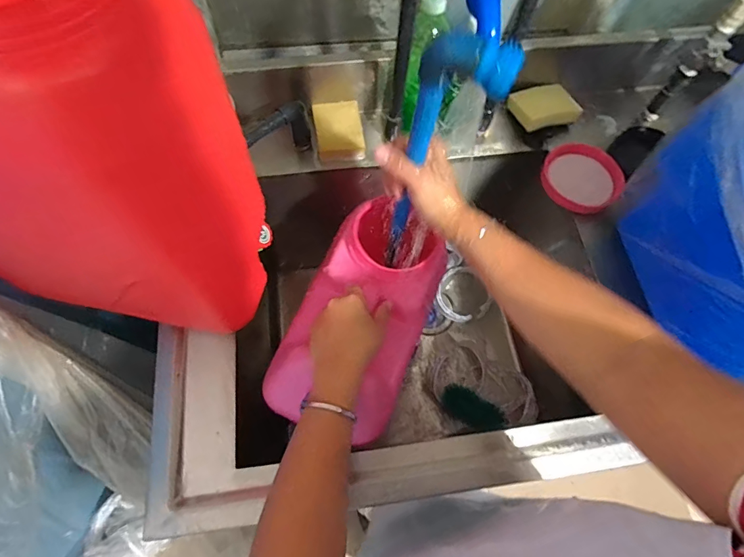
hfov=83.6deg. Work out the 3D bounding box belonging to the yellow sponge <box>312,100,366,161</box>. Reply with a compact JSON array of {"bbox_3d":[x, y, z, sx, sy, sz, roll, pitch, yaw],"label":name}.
[{"bbox_3d":[-0.054,-0.244,0.679,0.076,0.042,0.093,-9,66,-6],"label":"yellow sponge"}]

